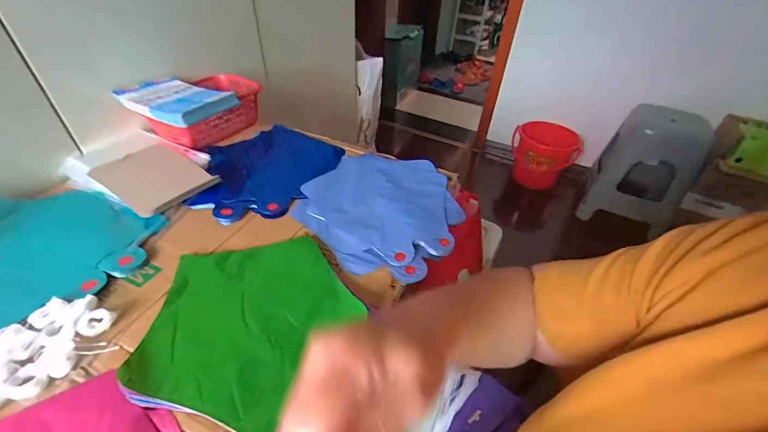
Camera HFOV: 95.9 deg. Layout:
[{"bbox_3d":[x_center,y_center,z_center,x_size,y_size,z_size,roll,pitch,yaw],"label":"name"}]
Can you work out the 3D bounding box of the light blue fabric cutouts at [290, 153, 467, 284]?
[{"bbox_3d":[0.000,-0.021,0.552,0.239,0.011,0.268,23,46,20],"label":"light blue fabric cutouts"}]

